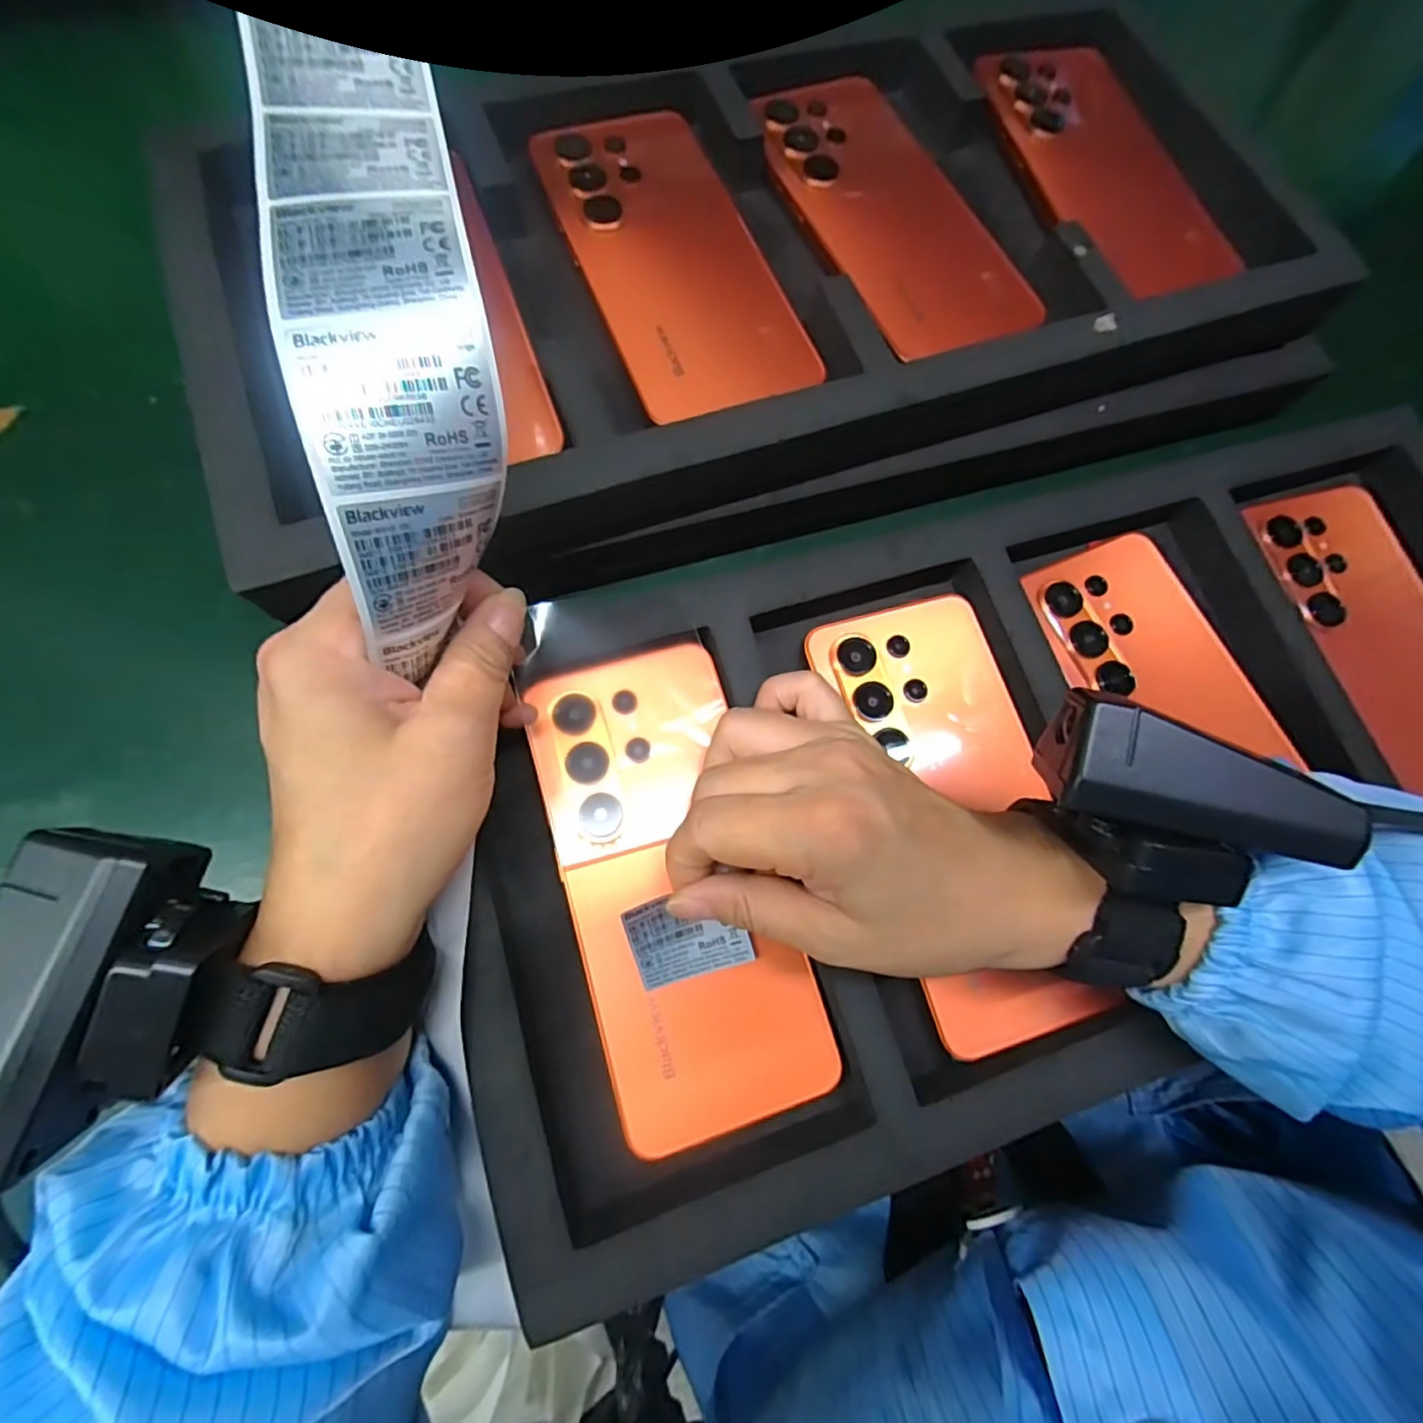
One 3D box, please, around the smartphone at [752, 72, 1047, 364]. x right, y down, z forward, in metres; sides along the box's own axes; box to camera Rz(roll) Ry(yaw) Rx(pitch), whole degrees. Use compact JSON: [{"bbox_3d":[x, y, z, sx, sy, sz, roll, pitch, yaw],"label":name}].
[{"bbox_3d":[0.081,-0.231,0.277,0.082,0.009,0.170,-20,76,-10],"label":"smartphone"}]

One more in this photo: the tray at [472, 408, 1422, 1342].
[{"bbox_3d":[0.141,0.020,0.242,0.460,0.037,0.221,-15,75,-6],"label":"tray"}]

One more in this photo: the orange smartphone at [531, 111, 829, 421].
[{"bbox_3d":[-0.018,-0.195,0.259,0.076,0.007,0.163,-20,76,-10],"label":"orange smartphone"}]

